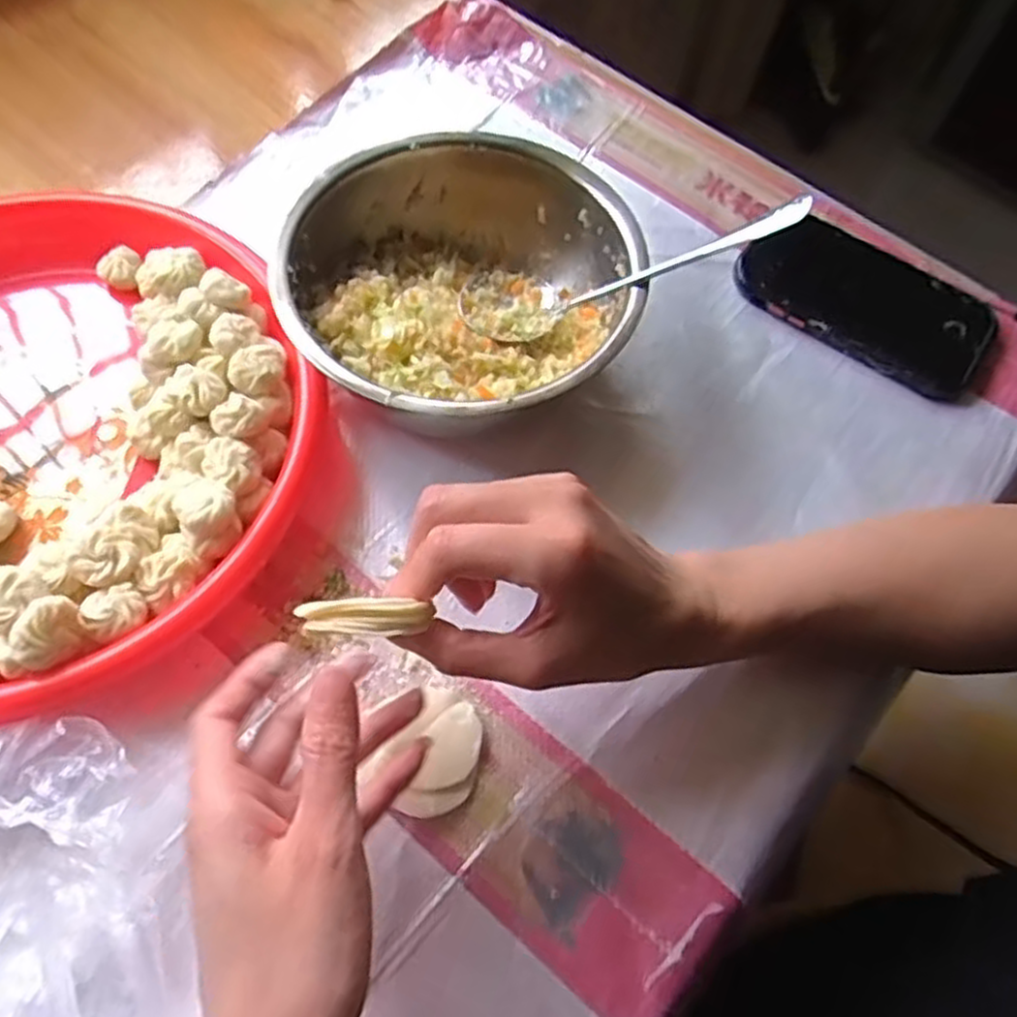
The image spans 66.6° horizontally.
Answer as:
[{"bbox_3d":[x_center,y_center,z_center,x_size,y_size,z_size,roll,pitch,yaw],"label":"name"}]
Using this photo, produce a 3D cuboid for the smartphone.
[{"bbox_3d":[0.223,-0.131,0.480,0.148,0.016,0.088,34,66,13],"label":"smartphone"}]

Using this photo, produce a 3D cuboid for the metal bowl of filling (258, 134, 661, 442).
[{"bbox_3d":[-0.024,-0.110,0.425,0.177,0.076,0.176,1,63,-3],"label":"metal bowl of filling"}]

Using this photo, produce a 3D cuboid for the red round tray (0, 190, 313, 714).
[{"bbox_3d":[-0.252,-0.044,0.395,0.282,0.050,0.290,1,63,-3],"label":"red round tray"}]

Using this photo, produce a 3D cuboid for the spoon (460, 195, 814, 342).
[{"bbox_3d":[0.058,-0.117,0.385,0.173,0.031,0.048,-8,59,30],"label":"spoon"}]

